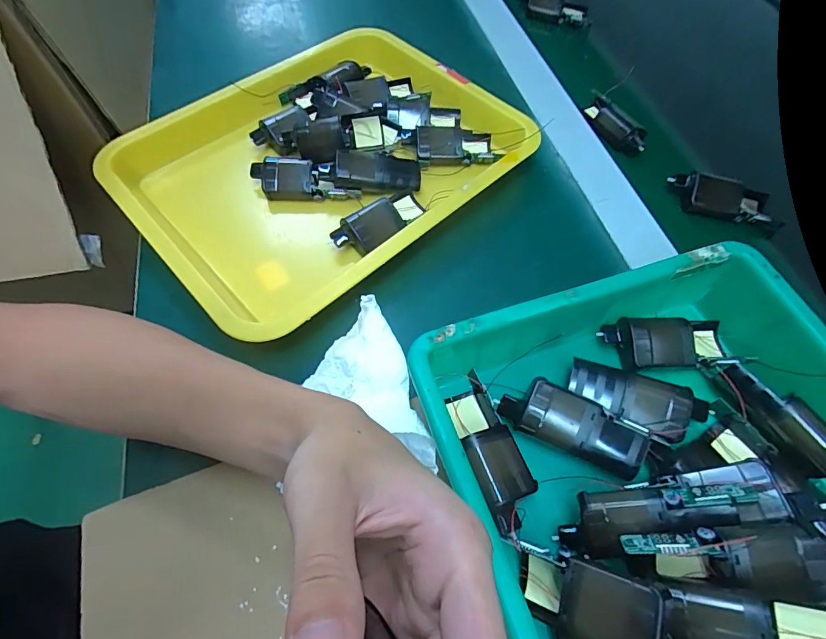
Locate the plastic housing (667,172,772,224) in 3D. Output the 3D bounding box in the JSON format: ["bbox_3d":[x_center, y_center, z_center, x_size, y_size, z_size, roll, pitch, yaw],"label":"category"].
[{"bbox_3d":[0.288,-0.113,0.398,0.090,0.024,0.042,8,60,3],"label":"plastic housing"}]

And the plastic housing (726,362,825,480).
[{"bbox_3d":[0.232,0.065,0.265,0.022,0.031,0.086,-25,64,-15],"label":"plastic housing"}]

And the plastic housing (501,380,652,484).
[{"bbox_3d":[0.101,0.068,0.273,0.088,0.030,0.032,23,62,11],"label":"plastic housing"}]

